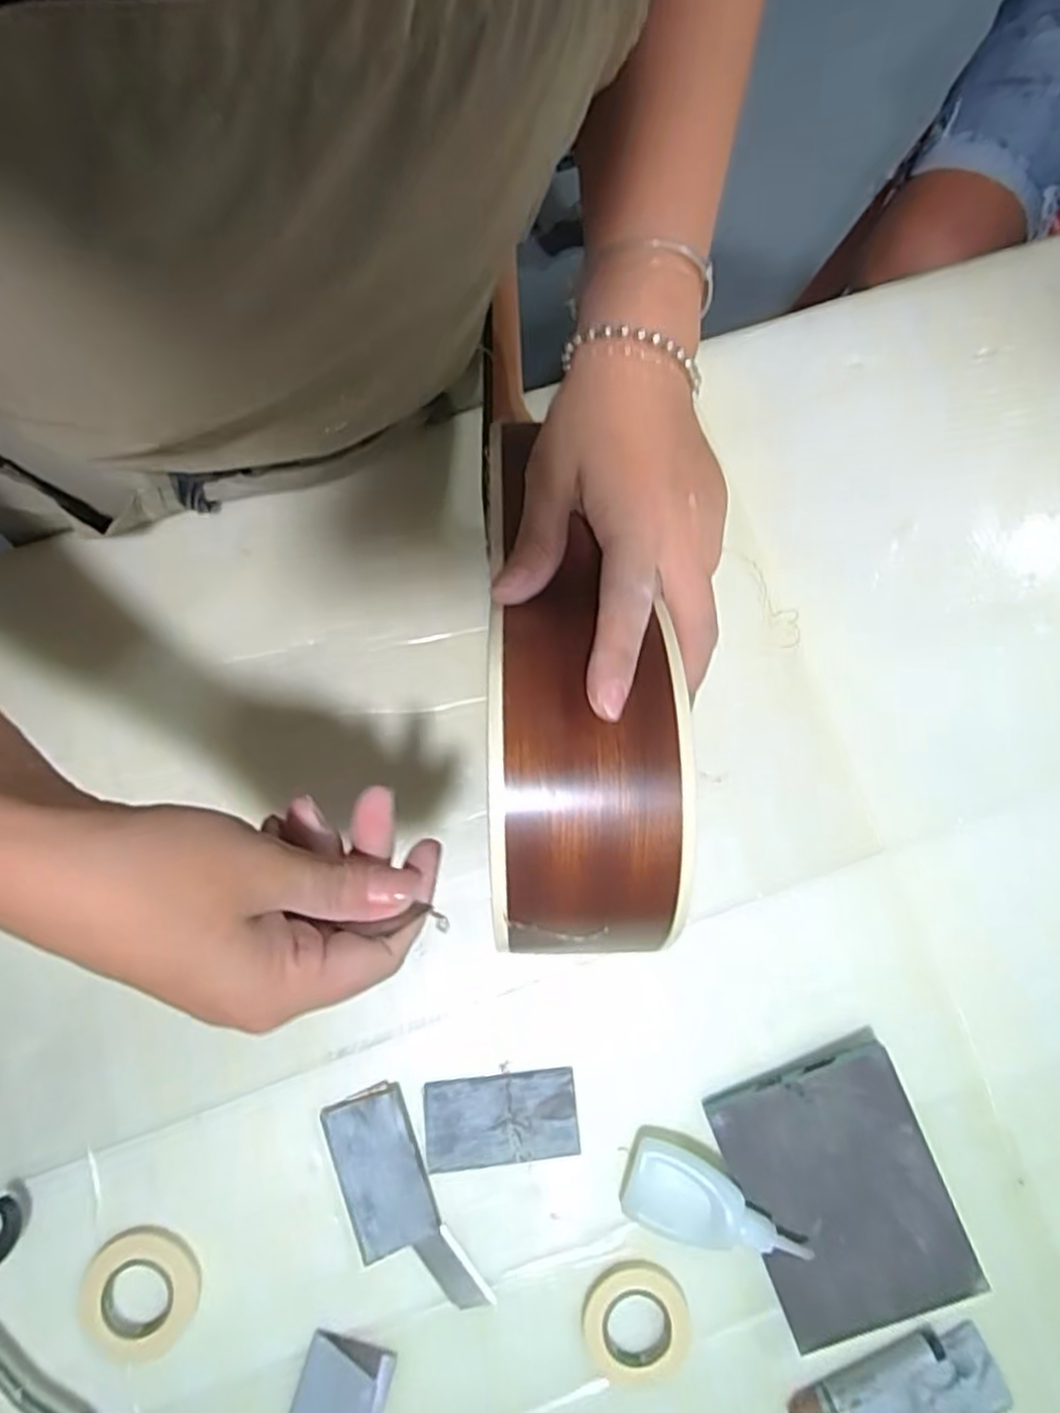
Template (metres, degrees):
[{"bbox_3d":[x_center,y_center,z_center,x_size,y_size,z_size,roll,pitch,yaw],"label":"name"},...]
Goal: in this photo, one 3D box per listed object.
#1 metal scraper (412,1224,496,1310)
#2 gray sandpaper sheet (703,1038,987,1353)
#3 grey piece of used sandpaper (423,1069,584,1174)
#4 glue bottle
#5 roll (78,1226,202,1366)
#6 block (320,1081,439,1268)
[{"bbox_3d":[-0.039,0.291,0.372,0.019,0.004,0.046,-37,82,-7],"label":"metal scraper"},{"bbox_3d":[0.155,0.244,0.366,0.094,0.023,0.117,-22,81,-5],"label":"gray sandpaper sheet"},{"bbox_3d":[-0.015,0.214,0.376,0.077,0.006,0.041,-6,80,-2],"label":"grey piece of used sandpaper"},{"bbox_3d":[0.091,0.249,0.362,0.084,0.026,0.043,17,80,2],"label":"glue bottle"},{"bbox_3d":[-0.192,0.292,0.359,0.056,0.005,0.056,0,79,-1],"label":"roll"},{"bbox_3d":[-0.076,0.236,0.369,0.042,0.008,0.075,-19,80,-4],"label":"block"}]

